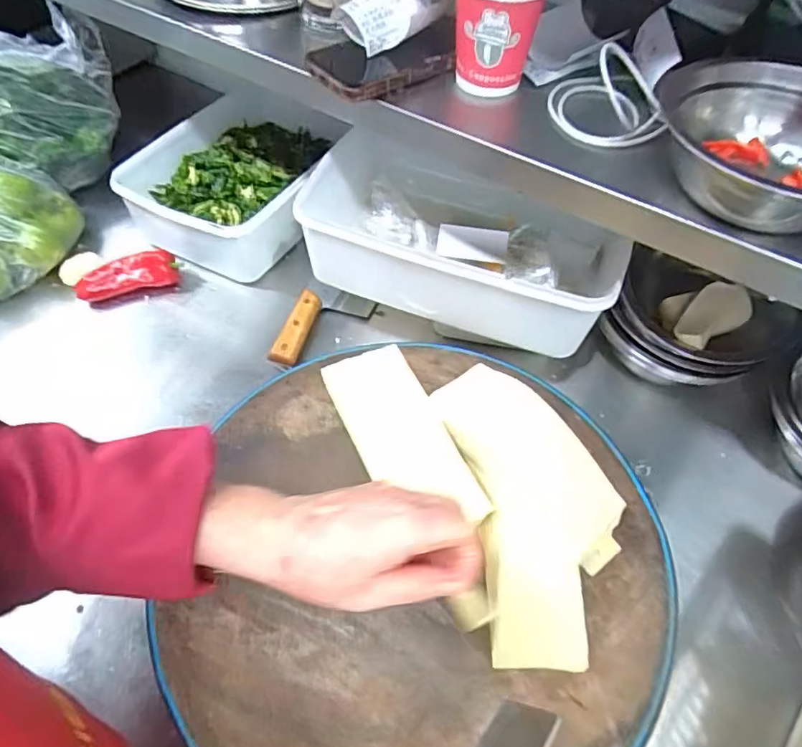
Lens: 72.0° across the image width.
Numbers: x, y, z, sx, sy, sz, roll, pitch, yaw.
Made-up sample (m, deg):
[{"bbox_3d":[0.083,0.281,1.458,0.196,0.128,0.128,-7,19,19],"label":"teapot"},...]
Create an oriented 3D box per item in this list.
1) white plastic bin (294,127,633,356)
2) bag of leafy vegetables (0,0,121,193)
[{"bbox_3d":[0.059,-0.145,0.582,0.321,0.093,0.200,19,54,10],"label":"white plastic bin"},{"bbox_3d":[-0.555,-0.374,0.740,0.308,0.148,0.192,14,54,6],"label":"bag of leafy vegetables"}]

